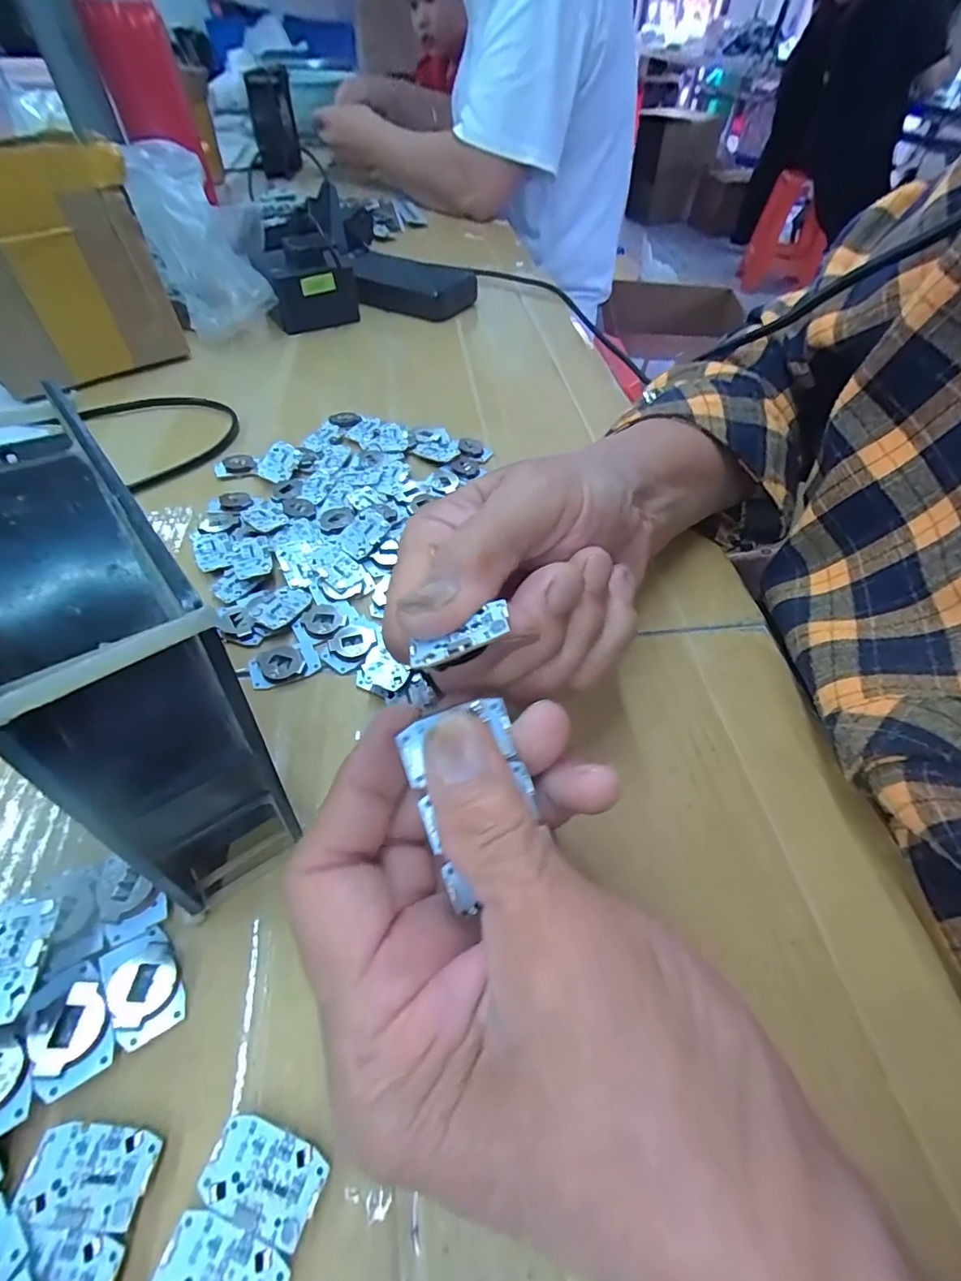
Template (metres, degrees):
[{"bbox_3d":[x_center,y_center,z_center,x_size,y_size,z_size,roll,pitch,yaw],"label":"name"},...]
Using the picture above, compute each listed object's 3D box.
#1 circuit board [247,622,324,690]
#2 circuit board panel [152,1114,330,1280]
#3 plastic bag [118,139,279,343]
[{"bbox_3d":[-0.090,0.007,0.230,0.028,0.007,0.029,-23,57,-20],"label":"circuit board"},{"bbox_3d":[-0.061,0.148,0.118,0.029,0.005,0.053,17,53,10],"label":"circuit board panel"},{"bbox_3d":[-0.224,-0.327,0.417,0.087,0.103,0.114,-16,54,-15],"label":"plastic bag"}]

